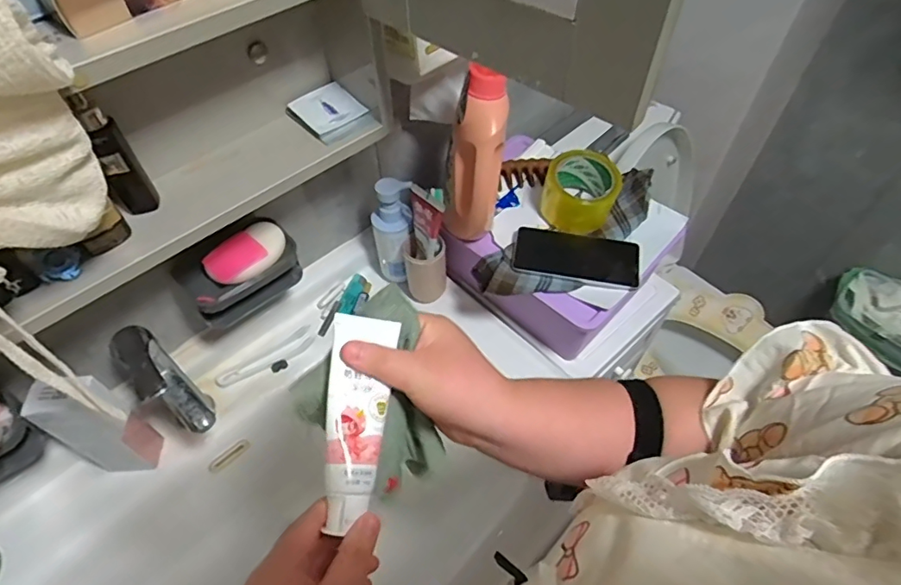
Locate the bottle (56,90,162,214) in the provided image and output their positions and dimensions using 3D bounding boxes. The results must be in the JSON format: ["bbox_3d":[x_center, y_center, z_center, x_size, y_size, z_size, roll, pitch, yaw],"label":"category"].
[{"bbox_3d":[-0.292,-0.118,0.450,0.033,0.118,0.024,-36,61,-22],"label":"bottle"}]

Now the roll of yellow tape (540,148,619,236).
[{"bbox_3d":[0.182,-0.145,0.727,0.094,0.065,0.094,0,54,0],"label":"roll of yellow tape"}]

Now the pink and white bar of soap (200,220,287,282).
[{"bbox_3d":[-0.234,-0.044,0.605,0.091,0.027,0.050,-43,97,-17],"label":"pink and white bar of soap"}]

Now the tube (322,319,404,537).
[{"bbox_3d":[-0.057,0.077,0.325,0.037,0.020,0.126,2,70,2],"label":"tube"}]

